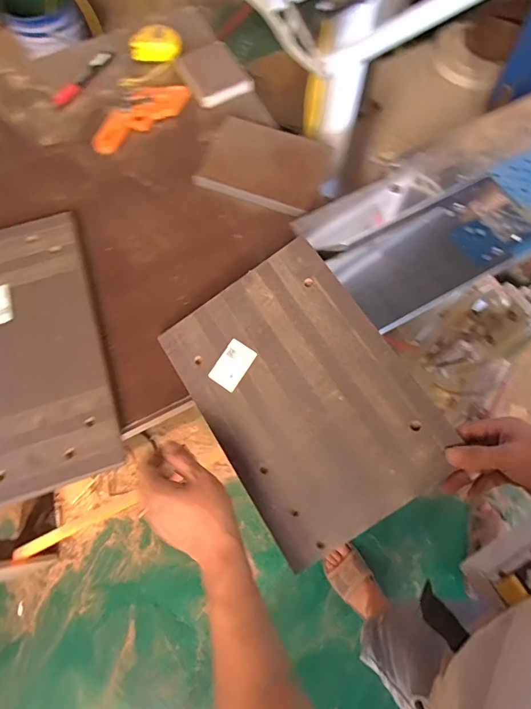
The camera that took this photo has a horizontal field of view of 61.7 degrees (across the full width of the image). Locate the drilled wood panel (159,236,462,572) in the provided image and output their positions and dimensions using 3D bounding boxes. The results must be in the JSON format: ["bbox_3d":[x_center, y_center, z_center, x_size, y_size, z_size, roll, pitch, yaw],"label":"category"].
[{"bbox_3d":[0.043,0.045,0.550,0.235,0.007,0.337,-35,73,4],"label":"drilled wood panel"}]

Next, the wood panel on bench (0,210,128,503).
[{"bbox_3d":[-0.342,-0.014,0.617,0.212,0.017,0.408,-18,69,-5],"label":"wood panel on bench"}]

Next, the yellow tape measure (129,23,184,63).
[{"bbox_3d":[-0.201,-0.565,0.811,0.096,0.034,0.067,-12,69,-3],"label":"yellow tape measure"}]

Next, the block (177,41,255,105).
[{"bbox_3d":[-0.087,-0.492,0.786,0.093,0.025,0.120,-27,70,-8],"label":"block"}]

